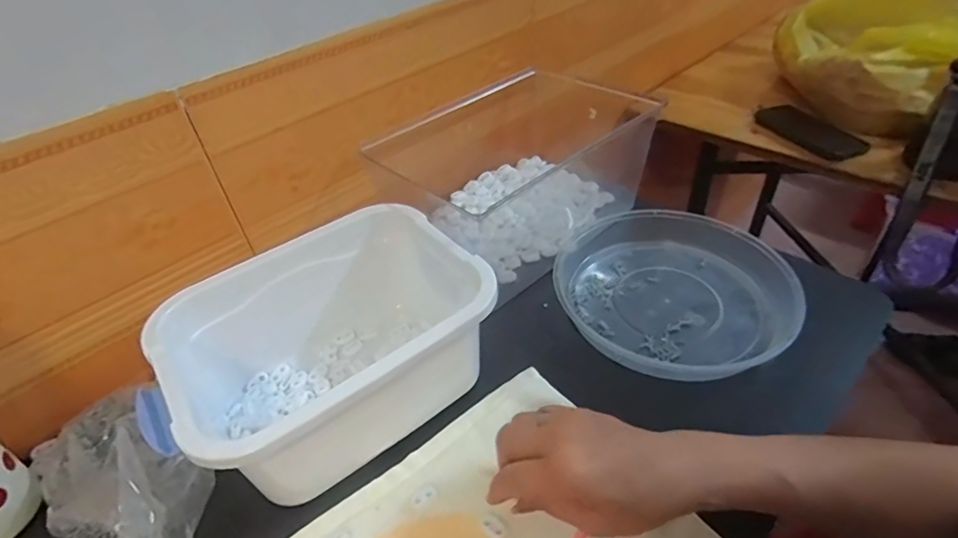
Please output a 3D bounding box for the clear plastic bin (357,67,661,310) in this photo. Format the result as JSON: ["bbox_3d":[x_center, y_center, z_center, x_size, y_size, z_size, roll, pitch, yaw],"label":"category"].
[{"bbox_3d":[0.046,-0.135,0.654,0.252,0.116,0.329,25,48,29],"label":"clear plastic bin"}]

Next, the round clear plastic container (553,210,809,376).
[{"bbox_3d":[0.199,0.018,0.537,0.227,0.038,0.229,-2,41,2],"label":"round clear plastic container"}]

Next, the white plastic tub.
[{"bbox_3d":[-0.124,0.064,0.441,0.237,0.112,0.182,-28,47,-26],"label":"white plastic tub"}]

